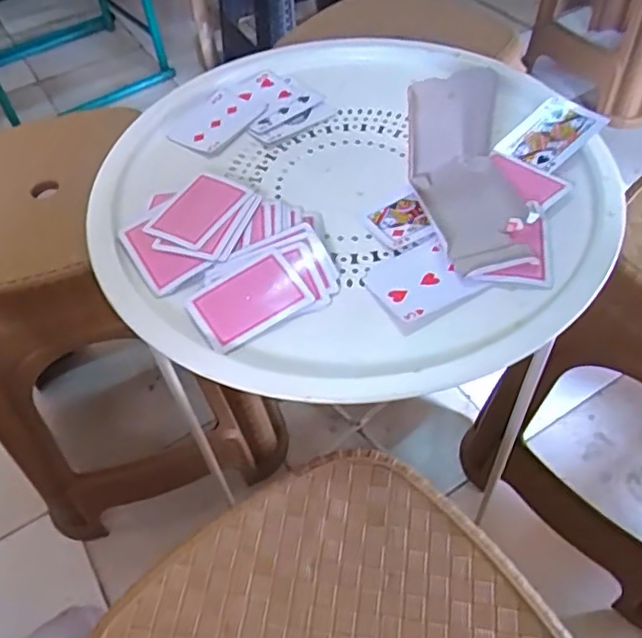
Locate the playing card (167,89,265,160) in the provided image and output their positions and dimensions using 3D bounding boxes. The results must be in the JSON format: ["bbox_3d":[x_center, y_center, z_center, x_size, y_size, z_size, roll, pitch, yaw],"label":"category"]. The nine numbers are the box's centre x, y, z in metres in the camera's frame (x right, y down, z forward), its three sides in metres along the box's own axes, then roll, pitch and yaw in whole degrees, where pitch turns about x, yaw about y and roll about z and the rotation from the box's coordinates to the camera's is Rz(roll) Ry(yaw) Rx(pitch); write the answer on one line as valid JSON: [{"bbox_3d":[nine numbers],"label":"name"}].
[{"bbox_3d":[-0.108,-0.203,0.638,0.068,0.009,0.093,27,62,20],"label":"playing card"}]

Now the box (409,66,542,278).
[{"bbox_3d":[0.125,-0.122,0.501,0.080,0.090,0.151,-14,54,-6],"label":"box"}]

